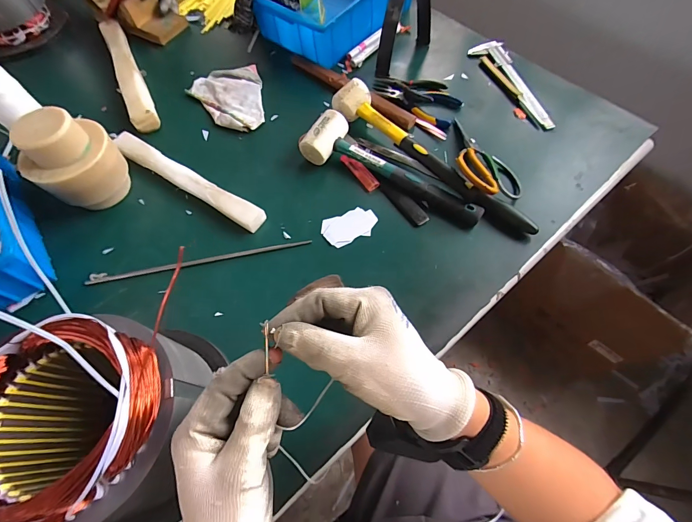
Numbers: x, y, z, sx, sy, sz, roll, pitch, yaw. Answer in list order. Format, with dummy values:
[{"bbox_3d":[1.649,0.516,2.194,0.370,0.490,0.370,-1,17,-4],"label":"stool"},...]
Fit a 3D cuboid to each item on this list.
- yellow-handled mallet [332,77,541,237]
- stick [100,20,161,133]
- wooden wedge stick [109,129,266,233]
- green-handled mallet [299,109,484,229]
[{"bbox_3d":[0.119,-0.155,0.514,0.056,0.056,0.363,-41,69,-17],"label":"yellow-handled mallet"},{"bbox_3d":[-0.411,-0.360,0.653,0.040,0.031,0.339,-26,65,-10],"label":"stick"},{"bbox_3d":[-0.250,-0.127,0.538,0.301,0.021,0.036,30,68,16],"label":"wooden wedge stick"},{"bbox_3d":[0.068,-0.141,0.511,0.285,0.050,0.079,24,67,14],"label":"green-handled mallet"}]

